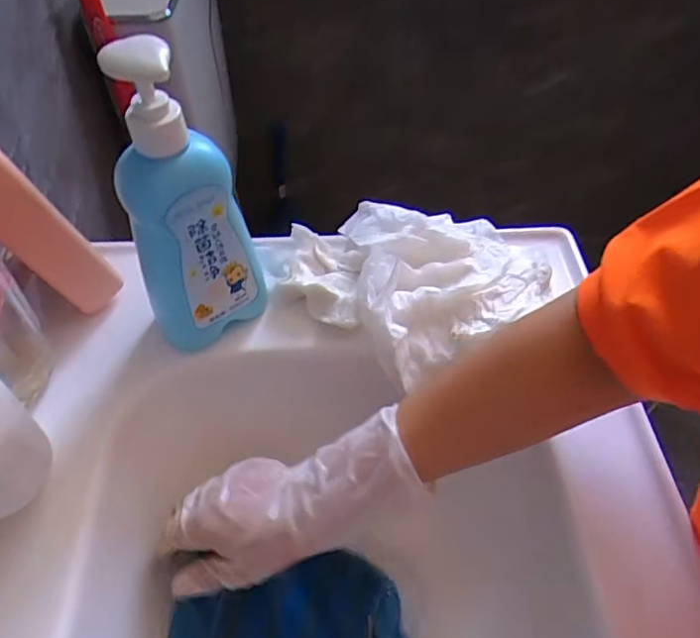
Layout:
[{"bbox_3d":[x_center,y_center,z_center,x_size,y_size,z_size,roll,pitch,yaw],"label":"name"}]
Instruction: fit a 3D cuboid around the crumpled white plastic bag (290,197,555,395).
[{"bbox_3d":[0.056,-0.040,0.460,0.172,0.044,0.192,-38,60,-26],"label":"crumpled white plastic bag"}]

